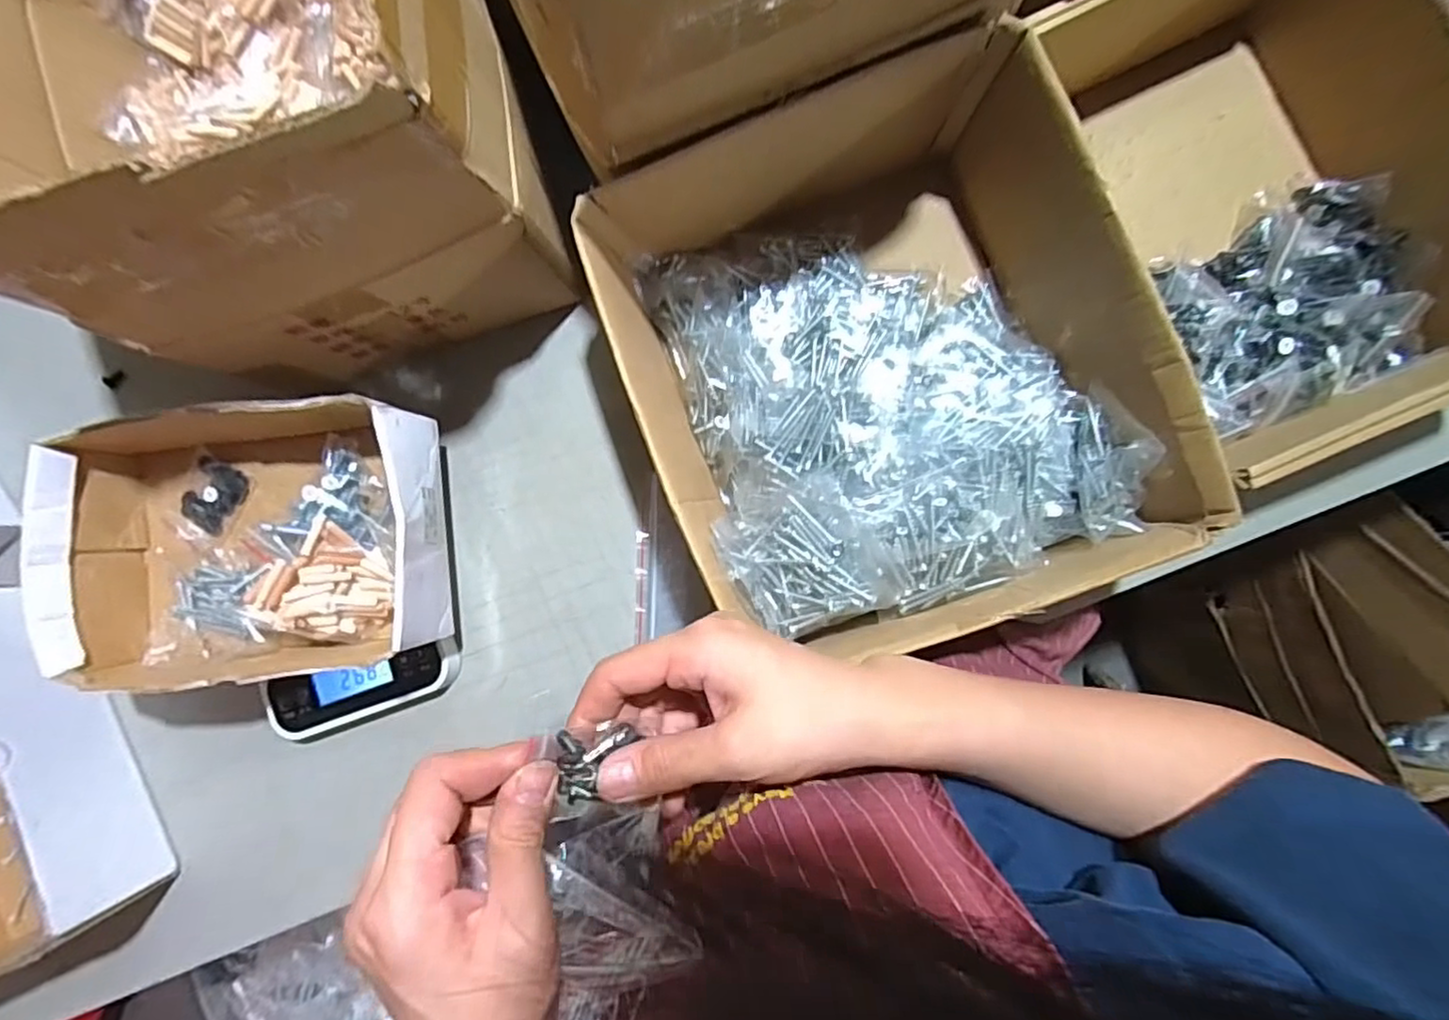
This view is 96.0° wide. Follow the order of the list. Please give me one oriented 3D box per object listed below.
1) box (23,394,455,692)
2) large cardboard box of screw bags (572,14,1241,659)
[{"bbox_3d":[-0.316,0.023,0.439,0.250,0.072,0.169,-7,88,5],"label":"box"},{"bbox_3d":[0.092,-0.084,0.408,0.271,0.120,0.301,-22,87,5],"label":"large cardboard box of screw bags"}]

